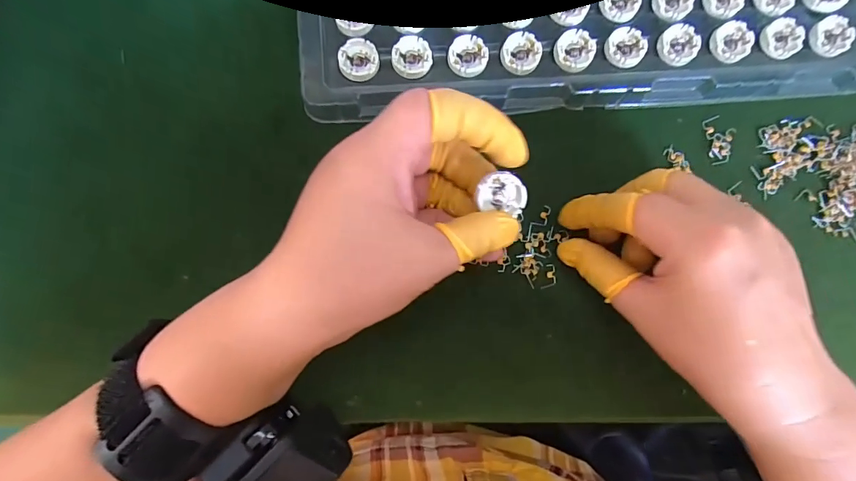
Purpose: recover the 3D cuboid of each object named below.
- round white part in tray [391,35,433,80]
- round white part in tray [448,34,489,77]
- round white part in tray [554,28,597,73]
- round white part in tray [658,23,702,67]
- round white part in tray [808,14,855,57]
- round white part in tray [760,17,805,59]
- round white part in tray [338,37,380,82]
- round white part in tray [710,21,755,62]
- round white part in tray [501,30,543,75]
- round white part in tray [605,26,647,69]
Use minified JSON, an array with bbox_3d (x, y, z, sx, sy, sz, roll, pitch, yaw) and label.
[{"bbox_3d":[-0.009,-0.106,0.240,0.023,0.004,0.024,-1,83,-2],"label":"round white part in tray"},{"bbox_3d":[0.023,-0.107,0.241,0.023,0.004,0.024,0,83,-2],"label":"round white part in tray"},{"bbox_3d":[0.086,-0.111,0.244,0.023,0.004,0.025,0,83,-2],"label":"round white part in tray"},{"bbox_3d":[0.149,-0.116,0.246,0.025,0.004,0.023,0,83,-2],"label":"round white part in tray"},{"bbox_3d":[0.243,-0.123,0.250,0.027,0.004,0.023,-24,84,-4],"label":"round white part in tray"},{"bbox_3d":[0.212,-0.121,0.250,0.025,0.004,0.023,0,83,-2],"label":"round white part in tray"},{"bbox_3d":[-0.039,-0.103,0.238,0.022,0.004,0.024,3,83,-1],"label":"round white part in tray"},{"bbox_3d":[0.181,-0.118,0.247,0.024,0.004,0.022,0,83,-2],"label":"round white part in tray"},{"bbox_3d":[0.054,-0.109,0.243,0.023,0.004,0.025,0,83,-2],"label":"round white part in tray"},{"bbox_3d":[0.116,-0.114,0.245,0.022,0.004,0.024,0,83,-2],"label":"round white part in tray"}]

